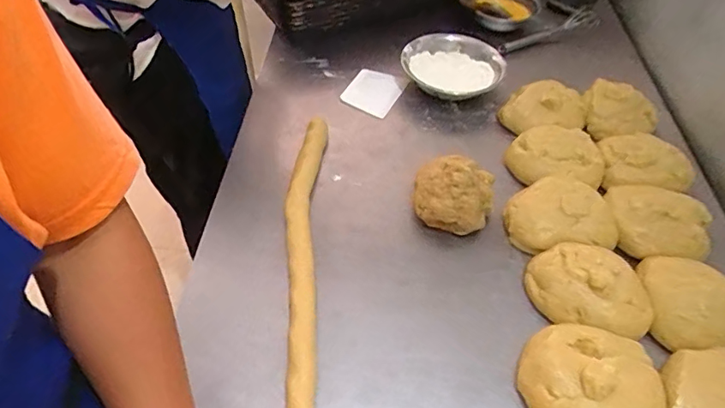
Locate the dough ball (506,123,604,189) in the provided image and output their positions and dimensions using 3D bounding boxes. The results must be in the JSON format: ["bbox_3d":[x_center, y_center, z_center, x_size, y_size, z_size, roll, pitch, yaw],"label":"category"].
[{"bbox_3d":[0.313,-0.080,0.813,0.148,0.044,0.128,18,50,13],"label":"dough ball"}]

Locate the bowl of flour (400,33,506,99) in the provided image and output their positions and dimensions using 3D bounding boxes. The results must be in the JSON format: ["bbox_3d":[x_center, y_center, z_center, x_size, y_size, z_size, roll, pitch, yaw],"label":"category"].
[{"bbox_3d":[0.165,-0.265,0.948,0.159,0.054,0.174,1,49,-1],"label":"bowl of flour"}]

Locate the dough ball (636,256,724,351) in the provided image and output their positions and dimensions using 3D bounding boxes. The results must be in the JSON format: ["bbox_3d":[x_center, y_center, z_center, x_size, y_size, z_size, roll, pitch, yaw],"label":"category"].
[{"bbox_3d":[0.427,0.125,0.637,0.116,0.051,0.125,1,49,-1],"label":"dough ball"}]

